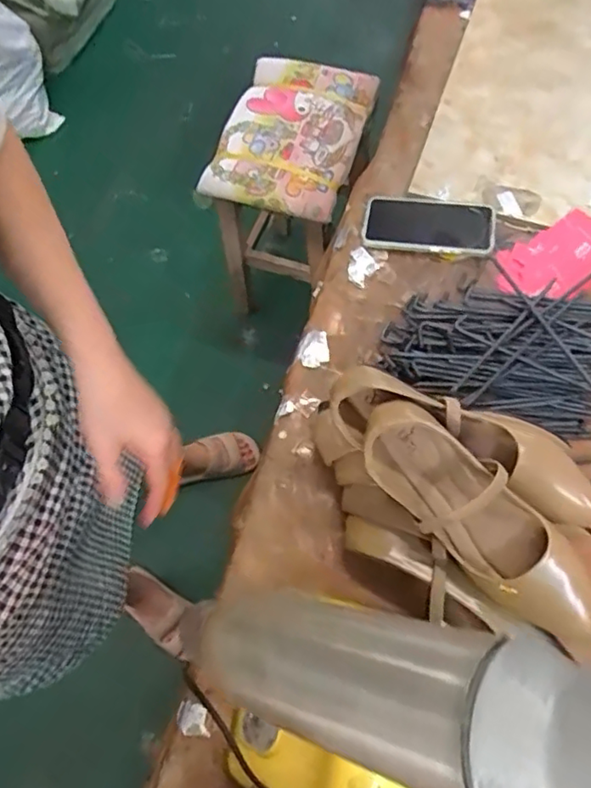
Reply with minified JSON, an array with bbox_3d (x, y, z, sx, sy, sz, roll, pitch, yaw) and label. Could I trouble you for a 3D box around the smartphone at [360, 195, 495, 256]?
[{"bbox_3d":[0.170,-0.219,0.754,0.162,0.014,0.082,7,63,12],"label":"smartphone"}]

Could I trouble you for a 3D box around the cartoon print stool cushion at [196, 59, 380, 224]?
[{"bbox_3d":[-0.008,-0.484,1.090,0.249,0.032,0.333,16,69,9],"label":"cartoon print stool cushion"}]

